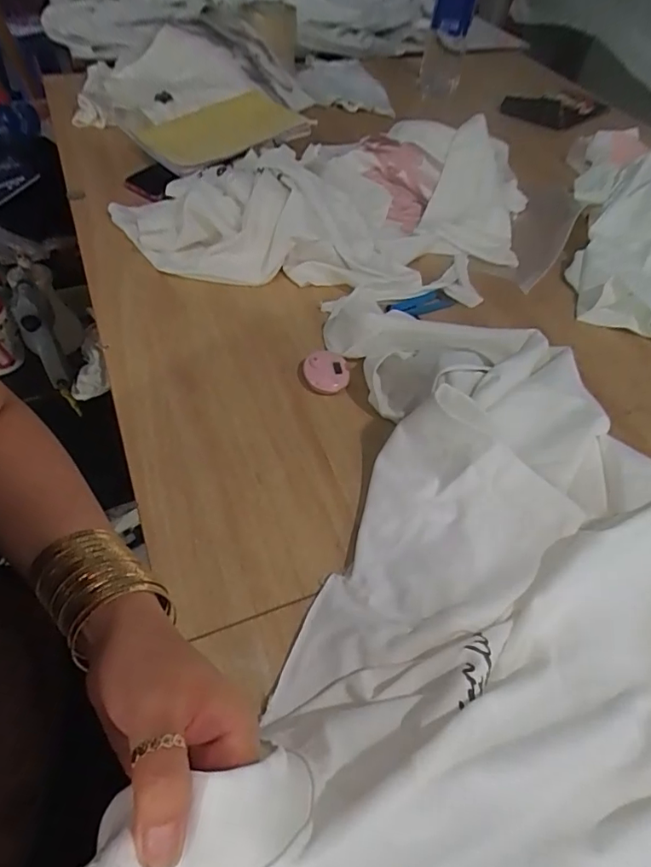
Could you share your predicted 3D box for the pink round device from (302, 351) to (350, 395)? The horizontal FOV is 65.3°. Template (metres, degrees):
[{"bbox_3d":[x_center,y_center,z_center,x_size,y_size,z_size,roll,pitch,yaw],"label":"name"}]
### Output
[{"bbox_3d":[0.001,-0.068,0.567,0.050,0.017,0.057,2,51,-3],"label":"pink round device"}]

